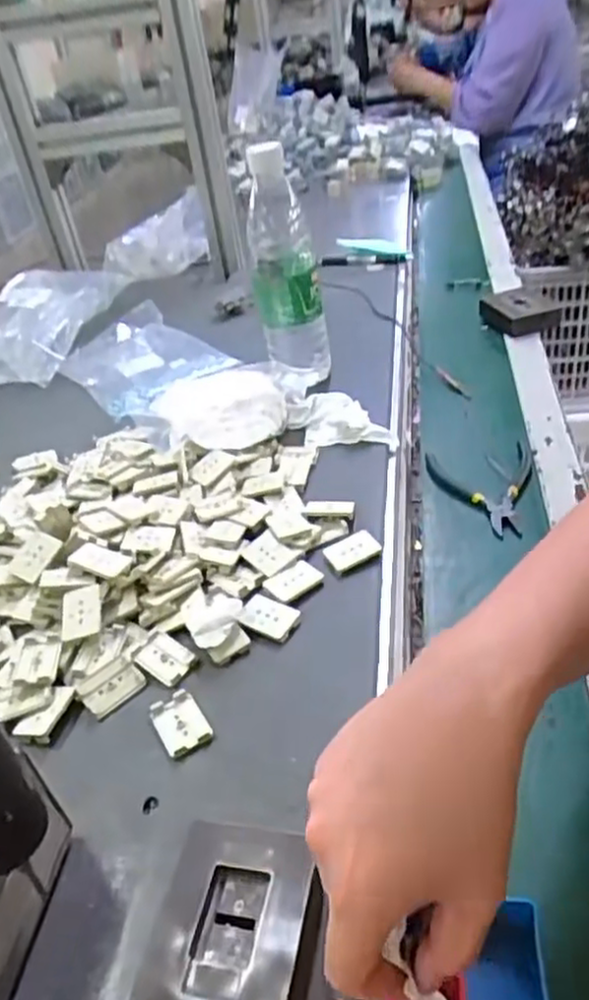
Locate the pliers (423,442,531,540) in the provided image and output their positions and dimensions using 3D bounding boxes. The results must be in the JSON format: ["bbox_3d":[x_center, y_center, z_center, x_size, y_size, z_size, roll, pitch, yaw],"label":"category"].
[{"bbox_3d":[0.170,-0.012,0.617,0.091,0.008,0.127,-7,36,3],"label":"pliers"}]

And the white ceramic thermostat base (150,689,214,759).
[{"bbox_3d":[-0.069,0.134,0.428,0.026,0.006,0.043,-24,38,-20],"label":"white ceramic thermostat base"}]

